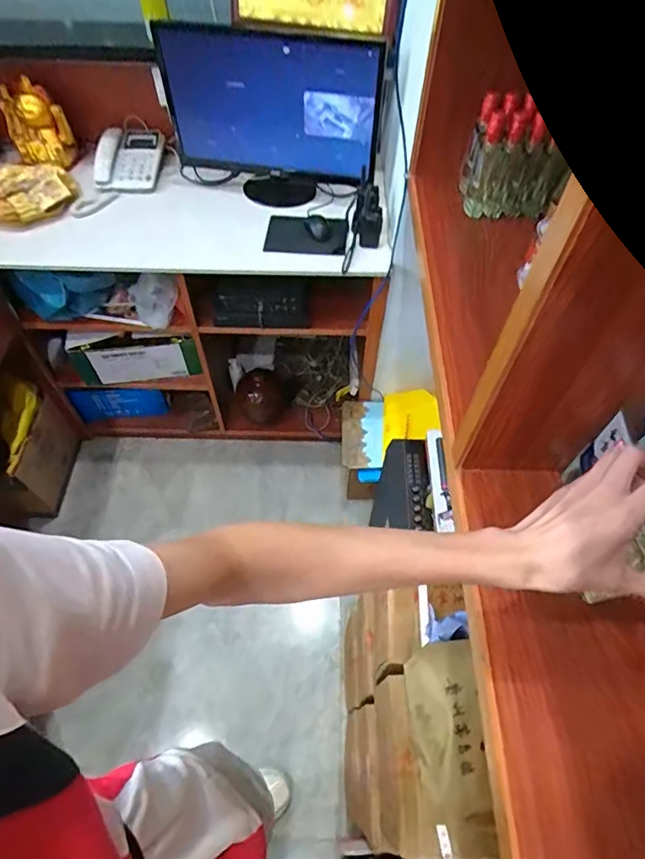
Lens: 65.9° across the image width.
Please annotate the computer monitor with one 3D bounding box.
[{"bbox_3d":[-0.123,-0.757,1.225,0.519,0.359,0.162,18,58,11],"label":"computer monitor"}]

